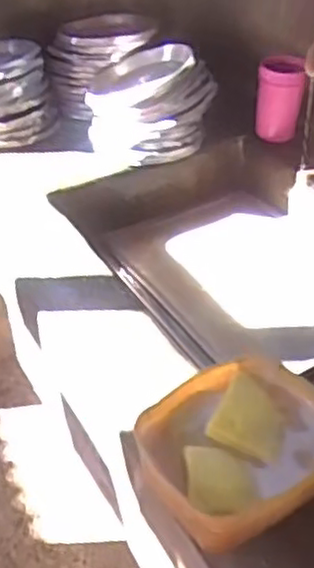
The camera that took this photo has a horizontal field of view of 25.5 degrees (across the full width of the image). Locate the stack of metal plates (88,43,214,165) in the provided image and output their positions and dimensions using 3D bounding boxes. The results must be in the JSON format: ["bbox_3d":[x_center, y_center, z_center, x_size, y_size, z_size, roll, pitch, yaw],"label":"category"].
[{"bbox_3d":[-0.012,-0.343,1.280,0.234,0.151,0.205,-1,39,2],"label":"stack of metal plates"}]

